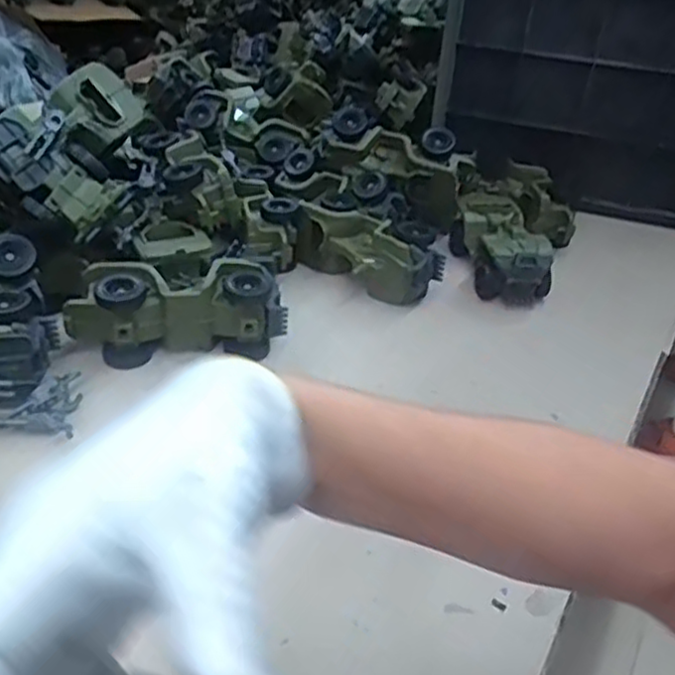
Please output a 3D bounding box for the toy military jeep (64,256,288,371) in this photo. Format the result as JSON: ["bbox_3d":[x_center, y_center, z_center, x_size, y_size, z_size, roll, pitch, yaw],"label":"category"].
[{"bbox_3d":[-0.151,-0.020,0.672,0.196,0.082,0.070,-5,34,-16],"label":"toy military jeep"}]

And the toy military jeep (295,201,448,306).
[{"bbox_3d":[0.034,-0.097,0.818,0.166,0.070,0.070,28,39,32],"label":"toy military jeep"}]

